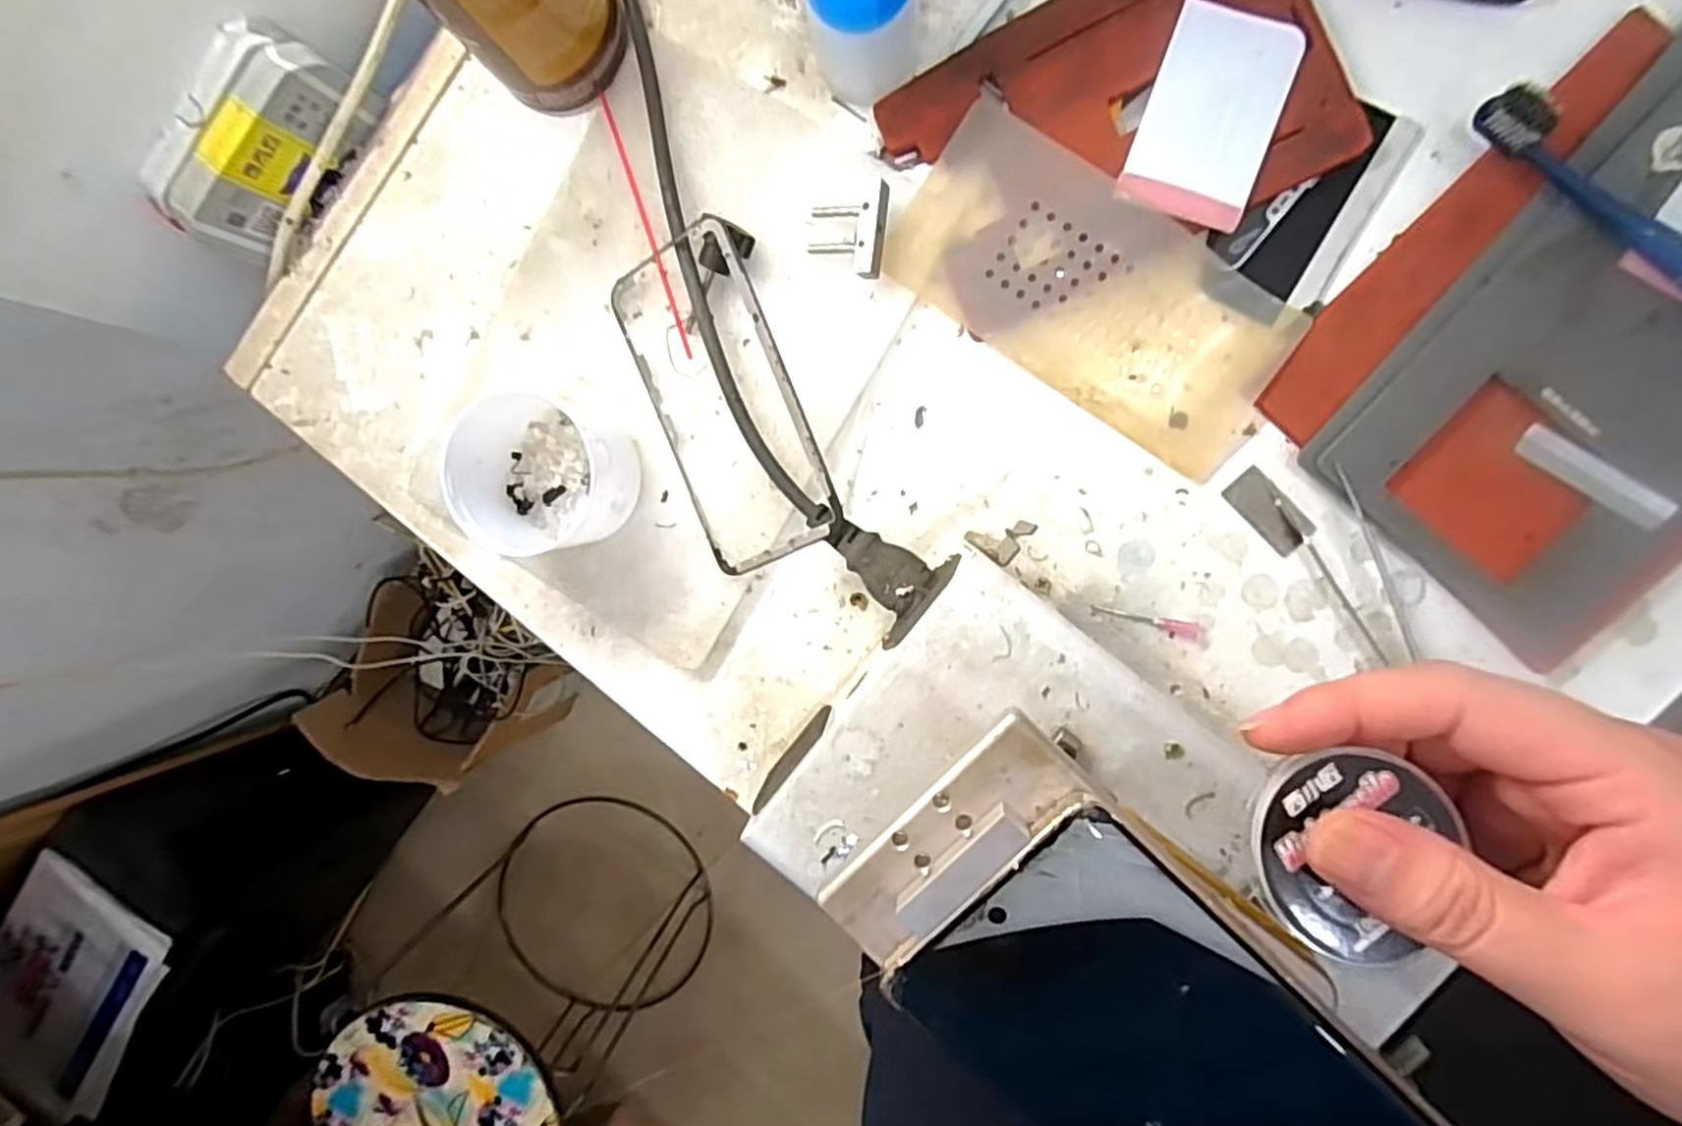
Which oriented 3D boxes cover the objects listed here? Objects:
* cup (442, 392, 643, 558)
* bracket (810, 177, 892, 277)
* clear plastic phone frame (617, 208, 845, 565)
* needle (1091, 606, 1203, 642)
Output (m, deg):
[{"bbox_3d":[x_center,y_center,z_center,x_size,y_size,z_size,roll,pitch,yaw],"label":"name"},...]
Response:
[{"bbox_3d":[-0.126,-0.036,0.316,0.063,0.044,0.067,1,96,6],"label":"cup"},{"bbox_3d":[0.003,-0.143,0.308,0.032,0.014,0.045,9,97,5],"label":"bracket"},{"bbox_3d":[-0.052,-0.068,0.318,0.070,0.008,0.141,-21,91,28],"label":"clear plastic phone frame"},{"bbox_3d":[0.135,0.027,0.322,0.048,0.004,0.008,12,97,5],"label":"needle"}]

